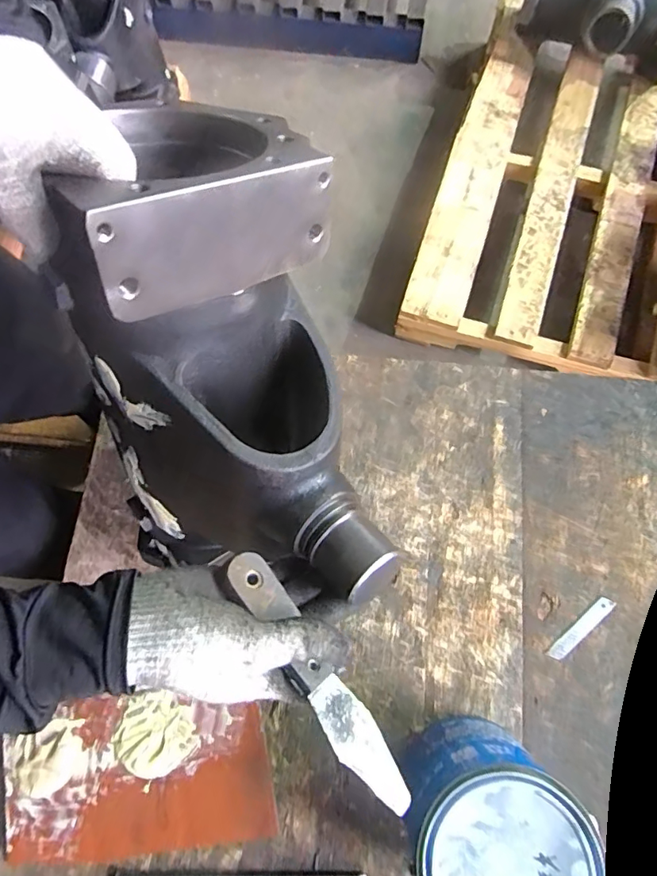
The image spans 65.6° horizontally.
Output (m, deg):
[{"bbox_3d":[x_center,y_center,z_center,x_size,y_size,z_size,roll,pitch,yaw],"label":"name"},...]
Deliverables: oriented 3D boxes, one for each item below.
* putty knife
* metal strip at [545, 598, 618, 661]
[{"bbox_3d":[-0.006,0.151,0.320,0.032,0.007,0.181,-30,84,-40],"label":"putty knife"},{"bbox_3d":[0.306,0.231,0.616,0.102,0.004,0.017,-39,77,-8],"label":"metal strip"}]

